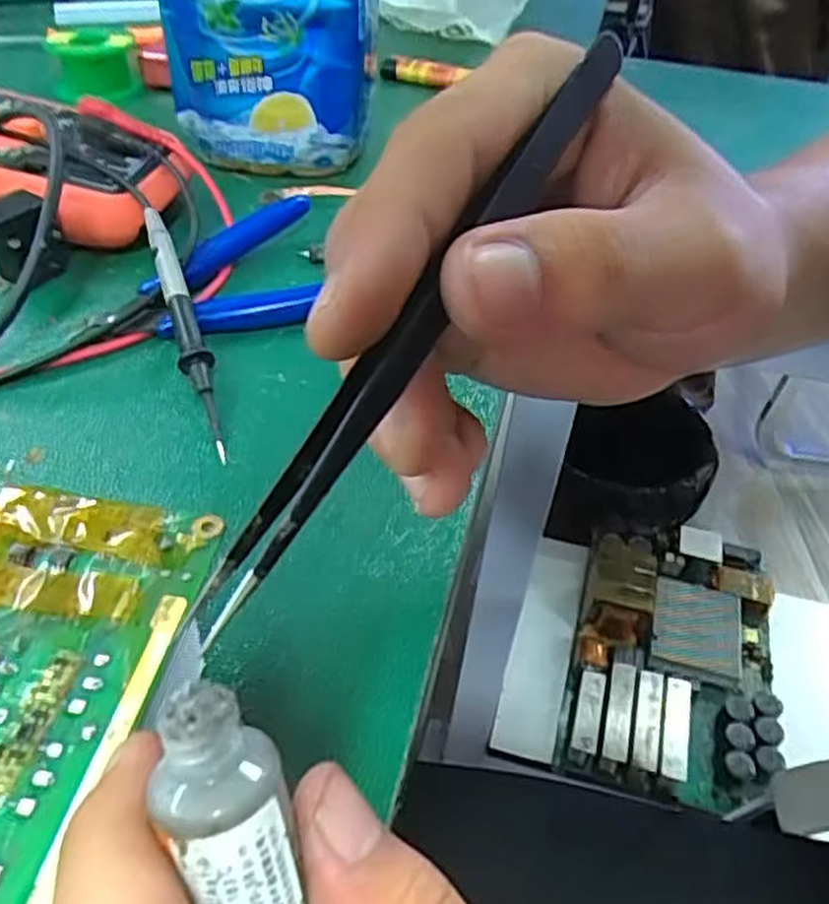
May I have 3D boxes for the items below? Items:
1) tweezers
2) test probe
[{"bbox_3d":[0.005,-0.028,0.125,0.007,0.008,0.130,25,66,20],"label":"tweezers"},{"bbox_3d":[-0.086,-0.048,0.288,0.010,0.010,0.126,-13,60,-19],"label":"test probe"}]

